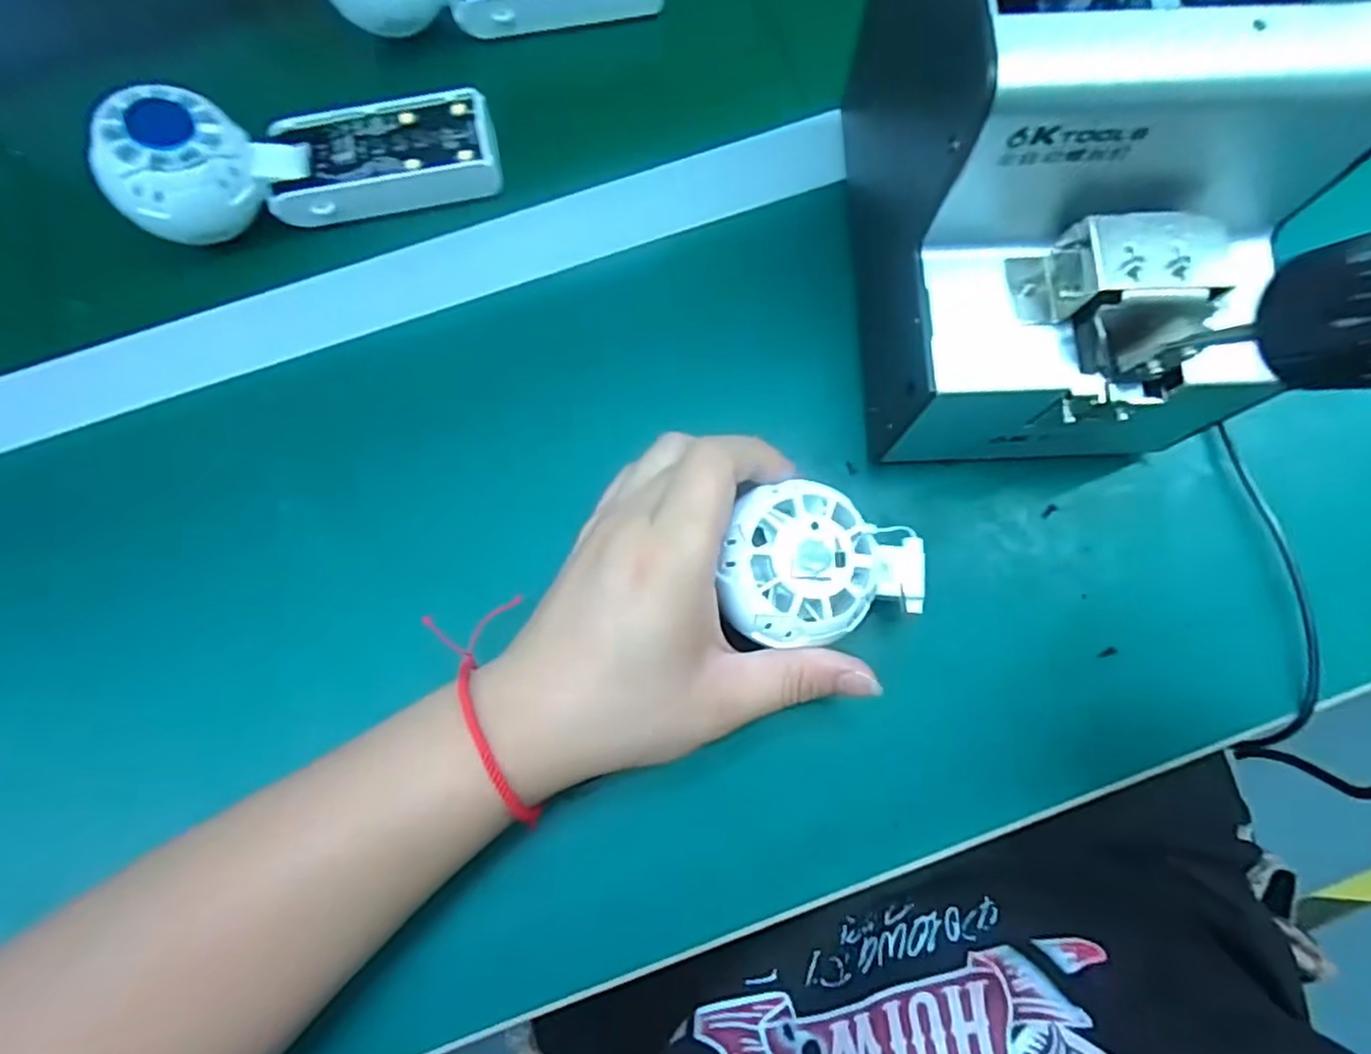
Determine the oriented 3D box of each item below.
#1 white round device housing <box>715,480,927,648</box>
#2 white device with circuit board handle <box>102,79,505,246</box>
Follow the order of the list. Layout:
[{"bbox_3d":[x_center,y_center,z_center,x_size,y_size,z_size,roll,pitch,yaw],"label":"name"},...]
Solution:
[{"bbox_3d":[0.054,0.014,0.257,0.077,0.034,0.058,0,76,2],"label":"white round device housing"},{"bbox_3d":[-0.176,-0.175,0.329,0.165,0.037,0.051,-12,76,-14],"label":"white device with circuit board handle"}]

